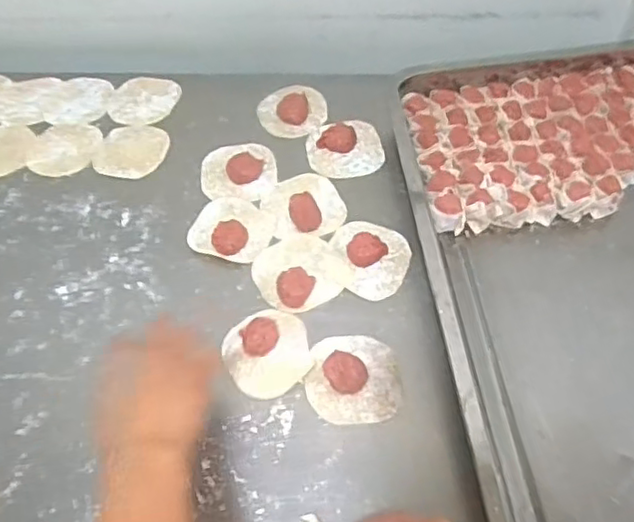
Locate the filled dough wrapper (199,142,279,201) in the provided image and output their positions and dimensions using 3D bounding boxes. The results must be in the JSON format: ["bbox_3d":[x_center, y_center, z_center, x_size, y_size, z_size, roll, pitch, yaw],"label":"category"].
[{"bbox_3d":[-0.085,-0.100,0.695,0.081,0.011,0.079,-6,56,-1],"label":"filled dough wrapper"}]

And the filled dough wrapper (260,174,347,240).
[{"bbox_3d":[-0.014,-0.061,0.661,0.076,0.020,0.081,-1,56,2],"label":"filled dough wrapper"}]

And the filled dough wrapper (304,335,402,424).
[{"bbox_3d":[0.031,0.099,0.551,0.079,0.019,0.077,-3,56,1],"label":"filled dough wrapper"}]

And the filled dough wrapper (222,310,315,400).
[{"bbox_3d":[-0.044,0.079,0.569,0.074,0.013,0.078,-1,56,2],"label":"filled dough wrapper"}]

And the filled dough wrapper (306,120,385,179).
[{"bbox_3d":[0.030,-0.125,0.705,0.080,0.011,0.079,-1,56,2],"label":"filled dough wrapper"}]

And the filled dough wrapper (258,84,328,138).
[{"bbox_3d":[-0.027,-0.178,0.740,0.078,0.015,0.075,-1,56,2],"label":"filled dough wrapper"}]

